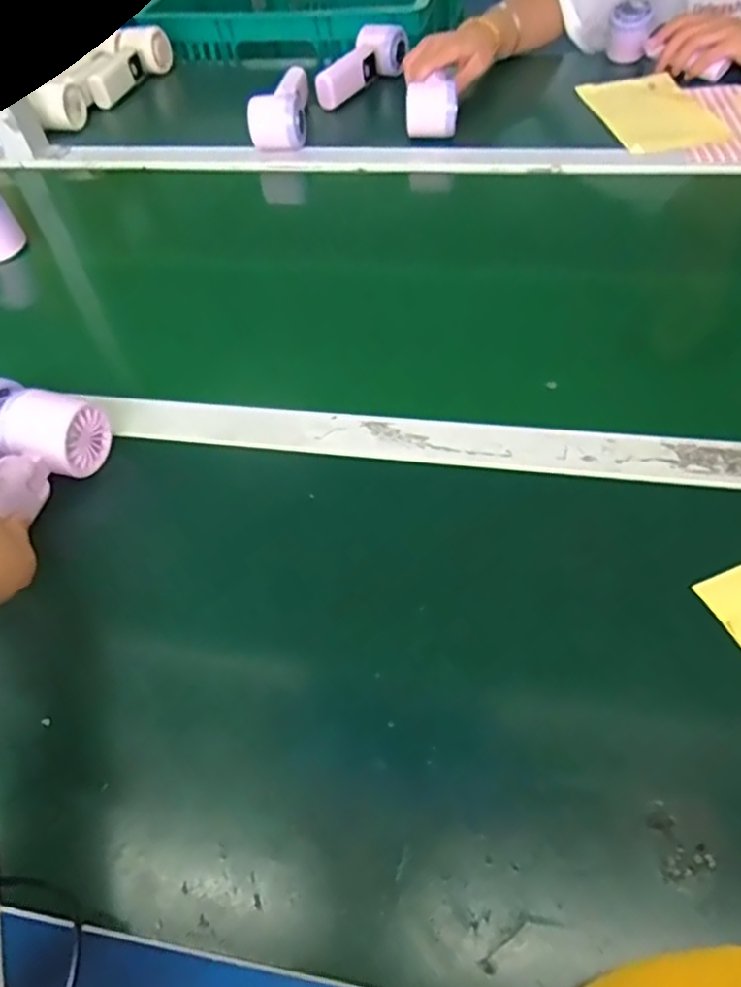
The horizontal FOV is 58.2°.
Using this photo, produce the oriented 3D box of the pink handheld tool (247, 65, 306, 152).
[{"bbox_3d":[-0.109,-0.472,0.810,0.064,0.054,0.140,-3,51,3],"label":"pink handheld tool"}]

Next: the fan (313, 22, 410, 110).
[{"bbox_3d":[-0.009,-0.578,0.902,0.058,0.061,0.177,19,55,20],"label":"fan"}]

